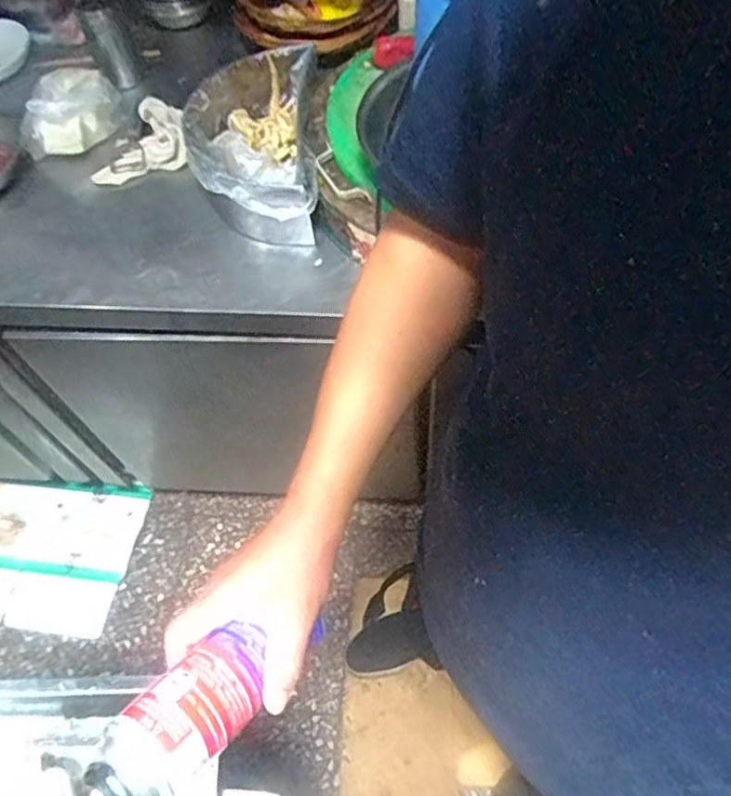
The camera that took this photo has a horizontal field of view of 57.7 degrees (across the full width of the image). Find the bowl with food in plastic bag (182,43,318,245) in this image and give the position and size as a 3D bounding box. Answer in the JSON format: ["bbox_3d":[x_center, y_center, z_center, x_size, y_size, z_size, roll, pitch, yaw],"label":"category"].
[{"bbox_3d":[-0.157,-0.361,0.951,0.176,0.106,0.315,-5,58,1],"label":"bowl with food in plastic bag"}]

